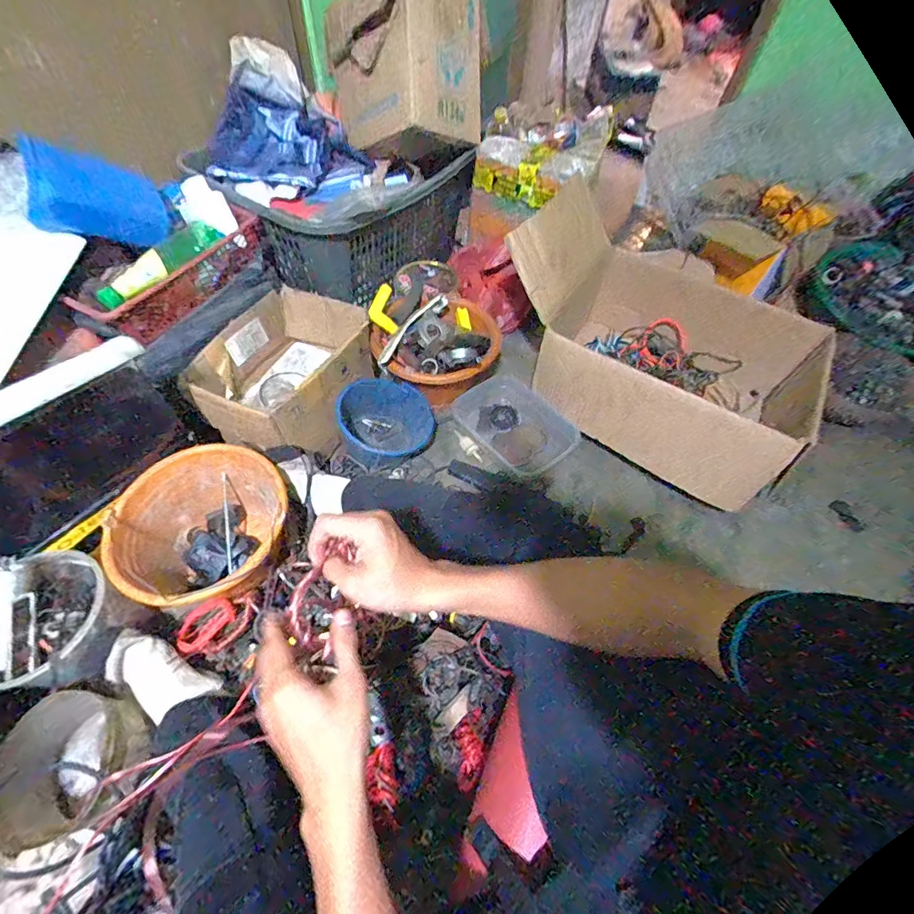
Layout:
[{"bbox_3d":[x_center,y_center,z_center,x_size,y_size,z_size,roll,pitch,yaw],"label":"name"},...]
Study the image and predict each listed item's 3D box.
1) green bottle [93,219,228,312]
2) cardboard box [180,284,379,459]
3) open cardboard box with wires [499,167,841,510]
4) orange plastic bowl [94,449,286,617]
[{"bbox_3d":[-0.507,-0.330,0.755,0.072,0.054,0.234,23,59,11],"label":"green bottle"},{"bbox_3d":[-0.322,-0.163,0.860,0.243,0.140,0.313,25,60,12],"label":"cardboard box"},{"bbox_3d":[0.444,-0.236,0.932,0.666,0.293,0.458,30,61,15],"label":"open cardboard box with wires"},{"bbox_3d":[-0.403,0.126,0.736,0.244,0.166,0.250,2,58,-2],"label":"orange plastic bowl"}]

